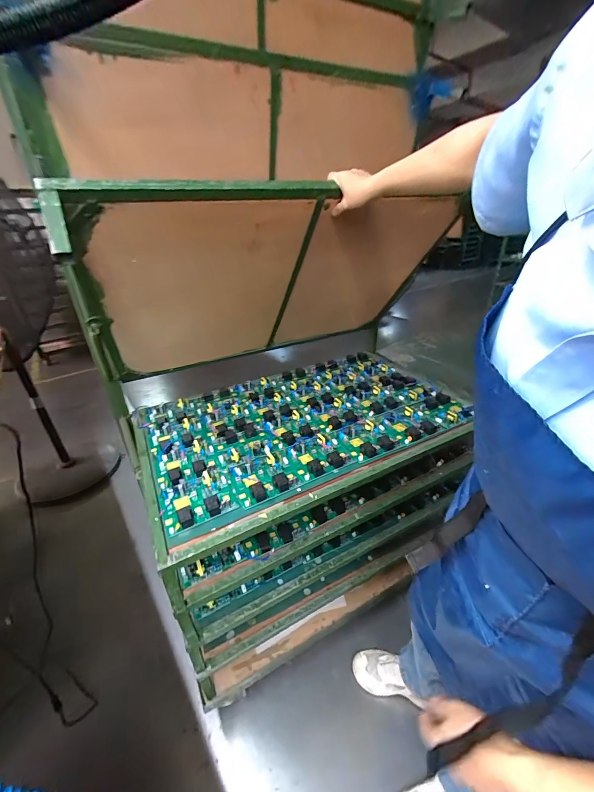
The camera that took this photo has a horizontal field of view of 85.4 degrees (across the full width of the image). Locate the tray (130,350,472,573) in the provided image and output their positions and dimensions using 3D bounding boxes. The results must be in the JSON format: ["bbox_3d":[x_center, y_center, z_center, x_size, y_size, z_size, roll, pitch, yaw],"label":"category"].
[{"bbox_3d":[0.024,0.055,0.868,0.814,0.033,0.530,-15,31,-23],"label":"tray"}]

